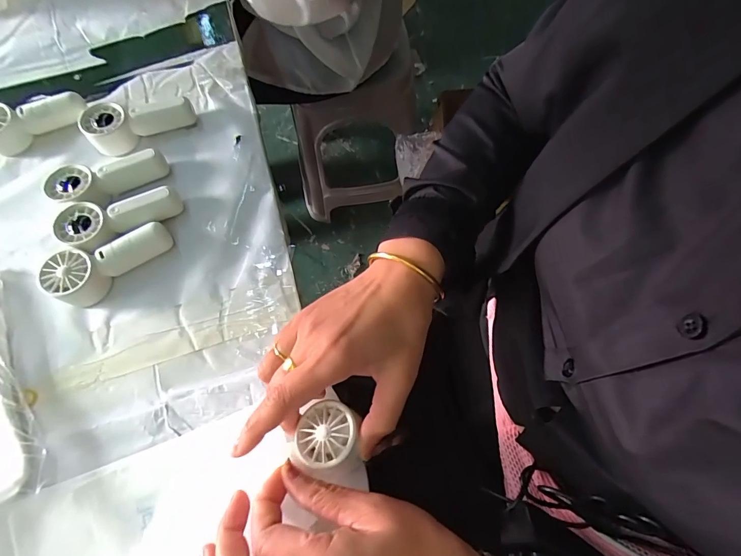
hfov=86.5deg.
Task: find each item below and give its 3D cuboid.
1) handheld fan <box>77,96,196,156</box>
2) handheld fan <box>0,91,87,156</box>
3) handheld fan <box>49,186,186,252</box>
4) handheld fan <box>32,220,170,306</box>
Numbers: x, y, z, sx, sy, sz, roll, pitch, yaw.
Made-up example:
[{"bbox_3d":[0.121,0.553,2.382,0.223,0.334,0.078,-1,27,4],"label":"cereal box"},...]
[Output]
[{"bbox_3d":[-0.250,-0.172,0.429,0.108,0.031,0.039,-24,71,-8],"label":"handheld fan"},{"bbox_3d":[-0.375,-0.177,0.433,0.110,0.036,0.034,-28,71,-10],"label":"handheld fan"},{"bbox_3d":[-0.241,-0.054,0.385,0.107,0.030,0.047,-17,70,-6],"label":"handheld fan"},{"bbox_3d":[-0.244,-0.013,0.369,0.110,0.034,0.041,-26,71,-9],"label":"handheld fan"}]

